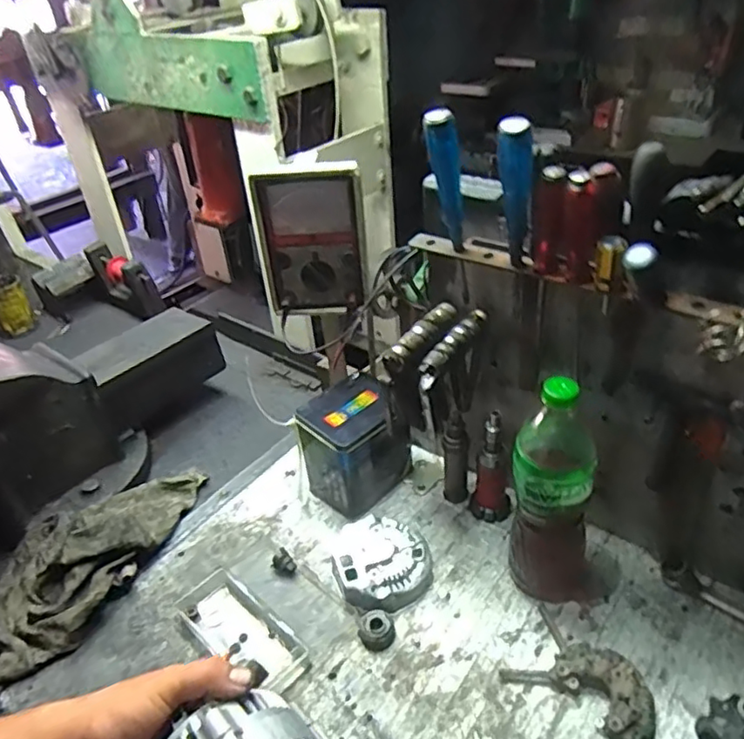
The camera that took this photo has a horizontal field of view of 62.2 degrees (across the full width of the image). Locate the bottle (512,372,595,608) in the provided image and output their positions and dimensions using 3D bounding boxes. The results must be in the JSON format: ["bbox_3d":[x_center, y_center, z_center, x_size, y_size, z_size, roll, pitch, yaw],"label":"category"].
[{"bbox_3d":[0.189,0.129,0.624,0.092,0.272,0.080,7,38,16],"label":"bottle"}]

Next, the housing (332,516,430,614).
[{"bbox_3d":[0.013,0.225,0.717,0.107,0.036,0.113,-3,36,2],"label":"housing"}]

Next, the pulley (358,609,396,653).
[{"bbox_3d":[0.005,0.279,0.661,0.036,0.017,0.037,-18,38,-16],"label":"pulley"}]

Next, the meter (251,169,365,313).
[{"bbox_3d":[-0.072,-0.144,0.720,0.126,0.166,0.039,4,37,13],"label":"meter"}]

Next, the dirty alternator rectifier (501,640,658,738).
[{"bbox_3d":[0.207,0.297,0.596,0.134,0.029,0.071,20,43,30],"label":"dirty alternator rectifier"}]

